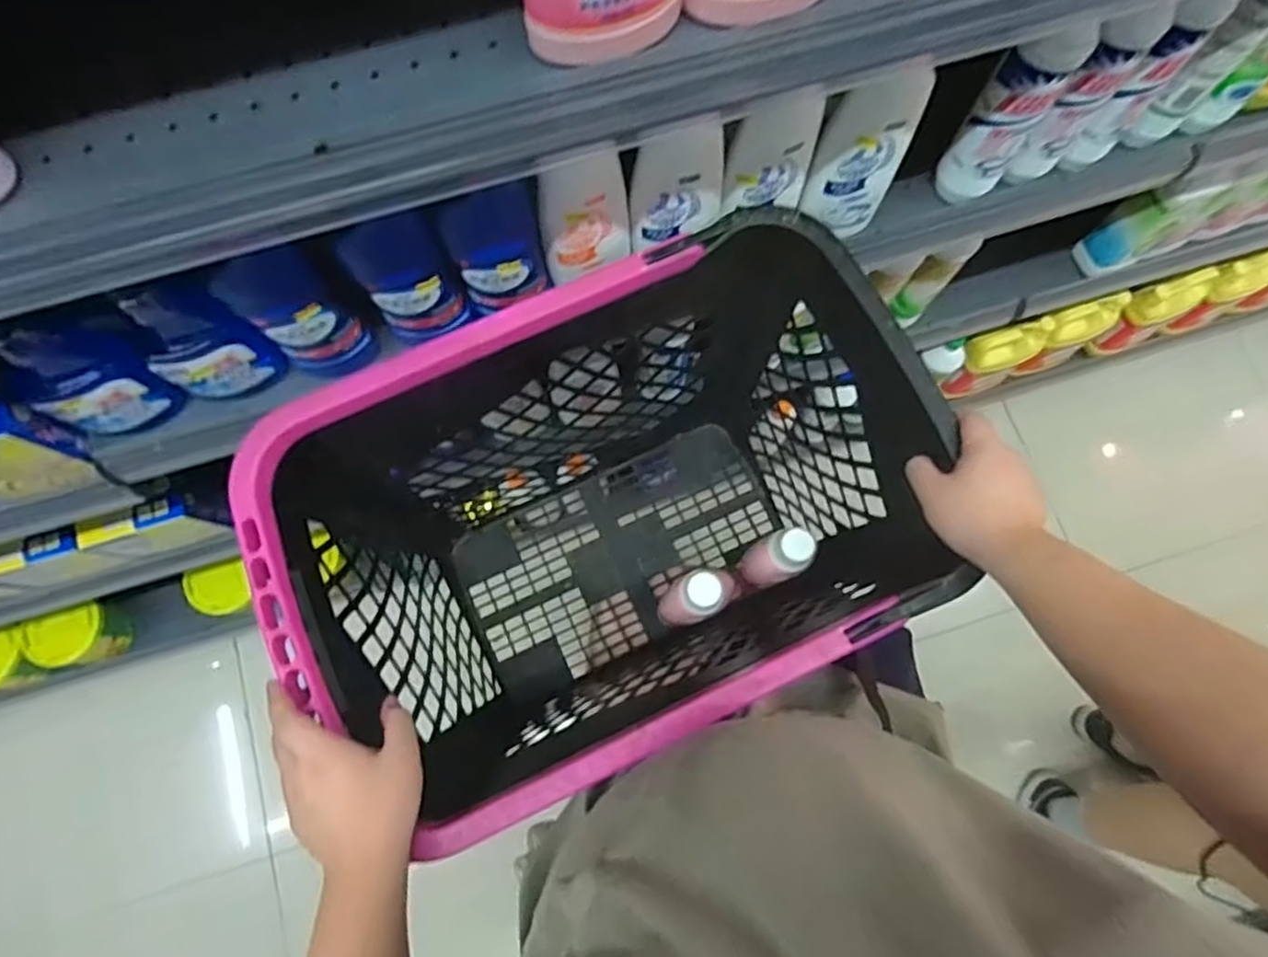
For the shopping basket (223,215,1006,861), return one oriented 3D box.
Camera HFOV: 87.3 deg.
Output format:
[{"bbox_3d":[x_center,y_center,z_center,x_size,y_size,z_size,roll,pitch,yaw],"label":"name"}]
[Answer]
[{"bbox_3d":[-0.022,0.063,0.749,0.549,0.454,0.402,-18,77,-4],"label":"shopping basket"}]

